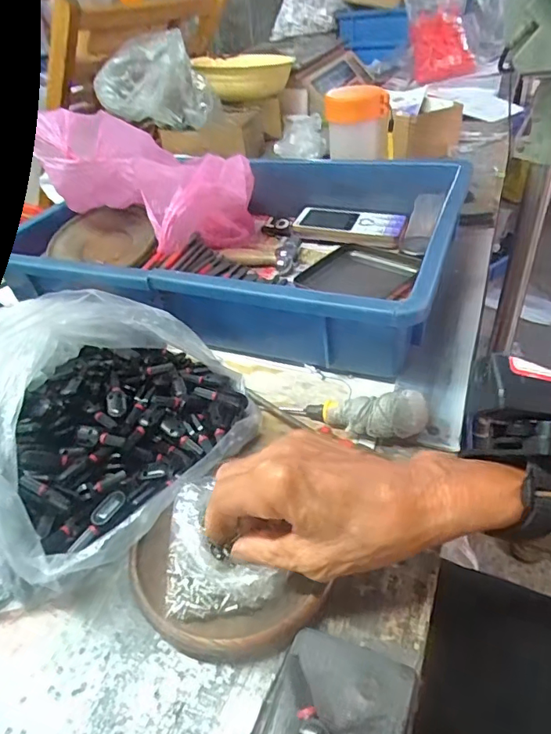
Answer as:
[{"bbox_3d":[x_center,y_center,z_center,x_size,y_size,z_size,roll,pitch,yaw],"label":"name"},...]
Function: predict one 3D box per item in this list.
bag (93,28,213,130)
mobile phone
[{"bbox_3d":[-0.192,-0.441,0.777,0.161,0.110,0.118,-12,39,-6],"label":"bag"},{"bbox_3d":[0.082,-0.162,0.568,0.126,0.015,0.059,12,43,22],"label":"mobile phone"}]

